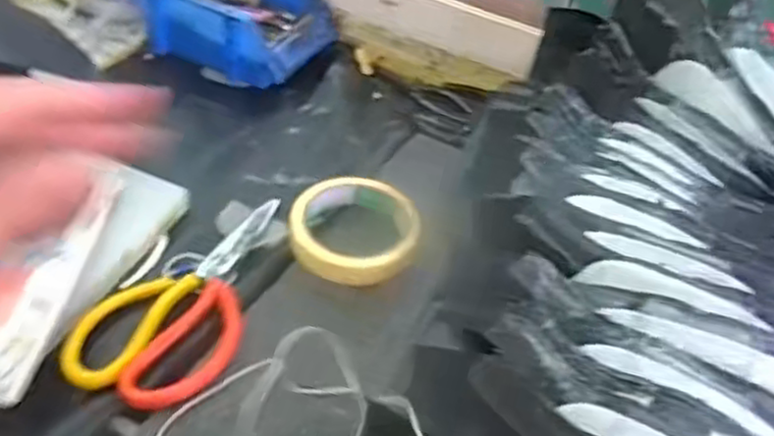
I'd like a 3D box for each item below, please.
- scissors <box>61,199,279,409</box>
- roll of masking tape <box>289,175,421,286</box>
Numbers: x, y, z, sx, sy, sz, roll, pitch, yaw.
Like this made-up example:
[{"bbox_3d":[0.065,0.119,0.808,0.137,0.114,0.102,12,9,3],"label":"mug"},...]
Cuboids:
[{"bbox_3d":[-0.128,0.047,0.493,0.102,0.027,0.199,22,45,13],"label":"scissors"},{"bbox_3d":[-0.023,0.006,0.533,0.093,0.023,0.101,5,44,-5],"label":"roll of masking tape"}]

